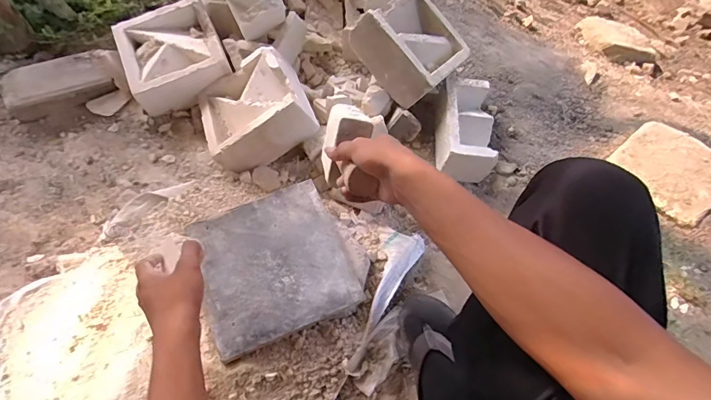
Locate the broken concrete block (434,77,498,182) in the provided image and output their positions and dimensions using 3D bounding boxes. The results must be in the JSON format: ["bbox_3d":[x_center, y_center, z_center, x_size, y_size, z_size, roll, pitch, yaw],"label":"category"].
[{"bbox_3d":[0.234,-0.153,0.880,0.106,0.094,0.217,5,62,0],"label":"broken concrete block"}]

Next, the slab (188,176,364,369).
[{"bbox_3d":[-0.140,0.103,0.696,0.238,0.010,0.244,-21,67,-13],"label":"slab"}]

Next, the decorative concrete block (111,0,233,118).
[{"bbox_3d":[-0.400,-0.318,0.901,0.206,0.081,0.215,-24,68,-14],"label":"decorative concrete block"}]

